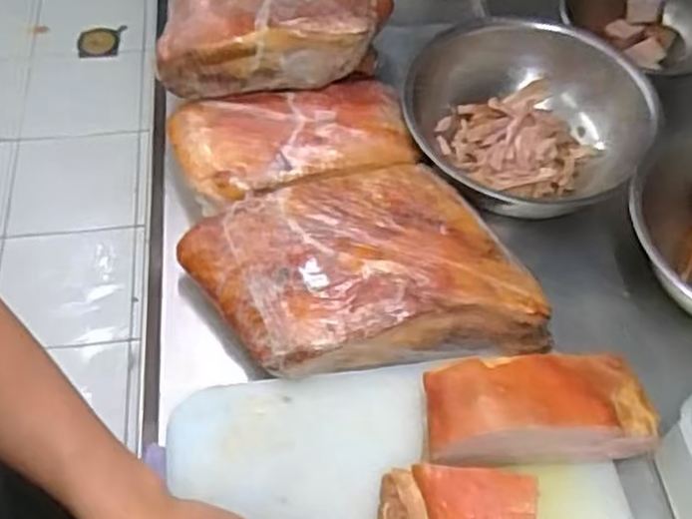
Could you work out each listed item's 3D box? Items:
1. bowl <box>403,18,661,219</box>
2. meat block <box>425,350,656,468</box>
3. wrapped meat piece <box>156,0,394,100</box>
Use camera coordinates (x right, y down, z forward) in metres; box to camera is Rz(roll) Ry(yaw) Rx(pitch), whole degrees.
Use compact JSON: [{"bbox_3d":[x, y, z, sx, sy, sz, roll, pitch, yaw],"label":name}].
[{"bbox_3d":[0.175,-0.138,0.749,0.223,0.098,0.213,1,57,-1],"label":"bowl"},{"bbox_3d":[0.146,0.115,0.568,0.170,0.071,0.073,-5,57,-5],"label":"meat block"},{"bbox_3d":[-0.068,-0.244,0.745,0.211,0.073,0.160,4,57,1],"label":"wrapped meat piece"}]

